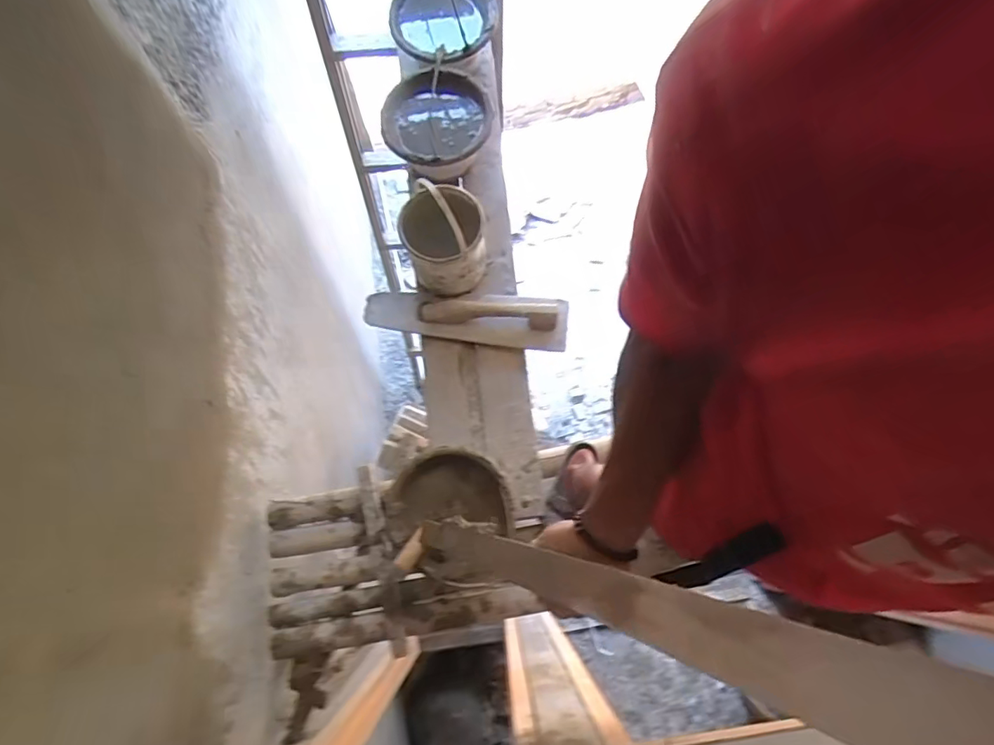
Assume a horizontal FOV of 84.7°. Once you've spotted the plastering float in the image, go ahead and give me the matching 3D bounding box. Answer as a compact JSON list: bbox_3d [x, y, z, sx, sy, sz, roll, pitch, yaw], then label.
[{"bbox_3d":[-0.077,-0.125,1.263,0.470,0.066,0.122,3,74,1],"label":"plastering float"}]

